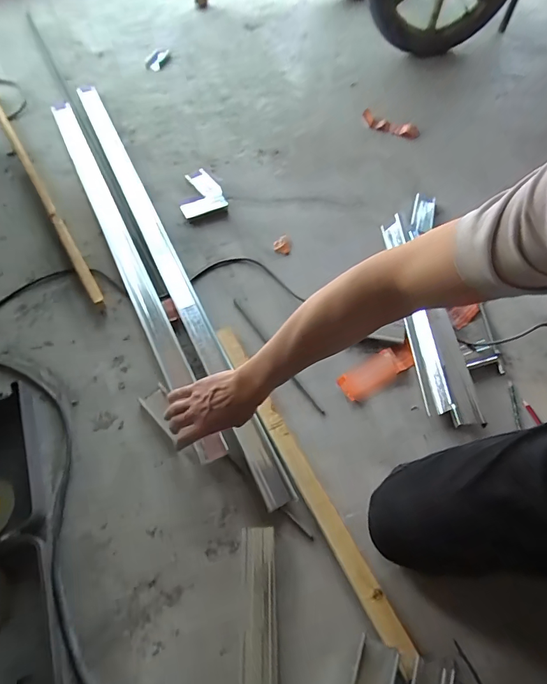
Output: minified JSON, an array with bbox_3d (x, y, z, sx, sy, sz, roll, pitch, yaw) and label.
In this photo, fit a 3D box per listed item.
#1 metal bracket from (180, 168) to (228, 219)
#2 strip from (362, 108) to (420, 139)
[{"bbox_3d":[-0.188,-0.388,1.081,0.112,0.030,0.170,-13,57,-9],"label":"metal bracket"},{"bbox_3d":[0.348,-0.651,1.264,0.182,0.026,0.075,29,61,18],"label":"strip"}]

